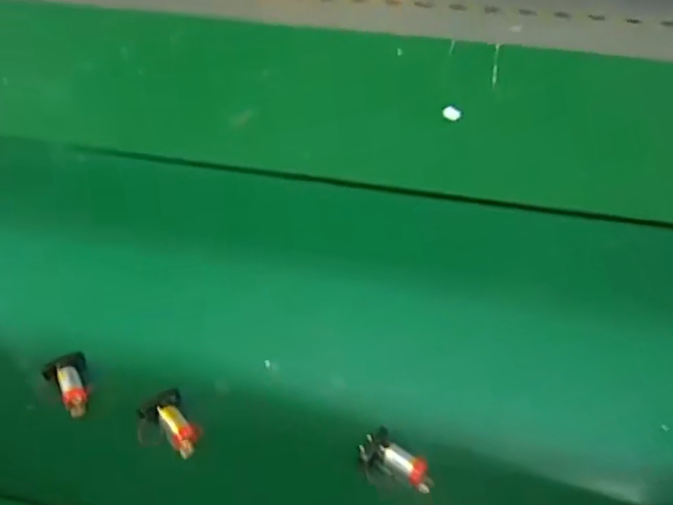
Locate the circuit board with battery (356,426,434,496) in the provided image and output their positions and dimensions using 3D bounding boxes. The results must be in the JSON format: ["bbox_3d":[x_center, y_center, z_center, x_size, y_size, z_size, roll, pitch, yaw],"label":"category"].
[{"bbox_3d":[0.041,0.148,0.430,0.054,0.016,0.030,28,51,27],"label":"circuit board with battery"}]

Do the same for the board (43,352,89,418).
[{"bbox_3d":[-0.209,0.103,0.481,0.031,0.012,0.051,-21,61,-19],"label":"board"}]

